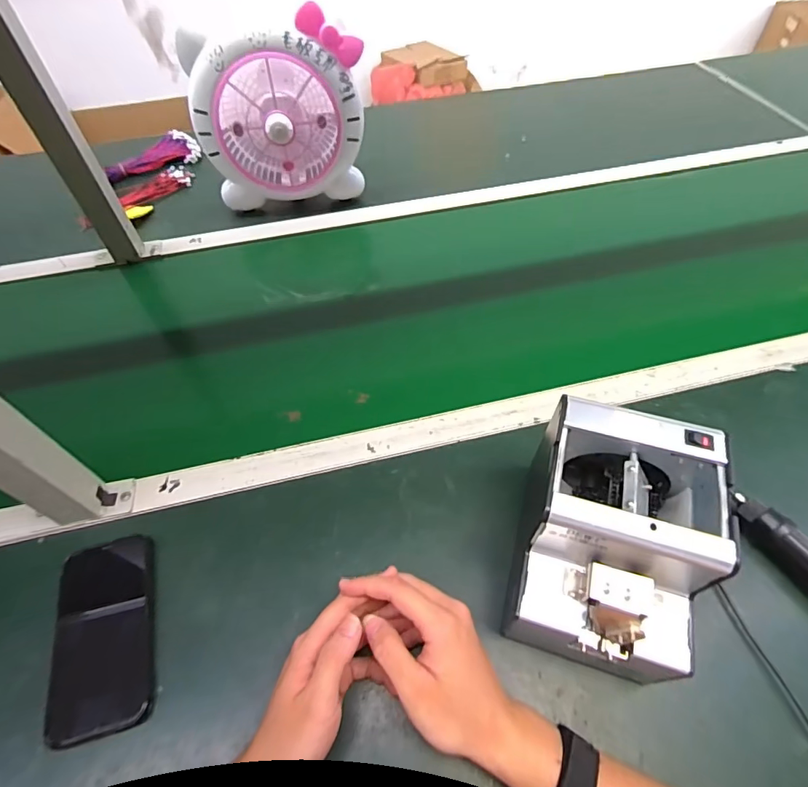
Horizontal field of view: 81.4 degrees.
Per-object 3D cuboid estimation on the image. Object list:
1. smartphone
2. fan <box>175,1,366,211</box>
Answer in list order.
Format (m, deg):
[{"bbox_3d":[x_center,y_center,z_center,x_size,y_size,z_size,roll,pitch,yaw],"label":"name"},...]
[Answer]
[{"bbox_3d":[-0.271,0.215,0.428,0.087,0.013,0.162,-12,54,-7],"label":"smartphone"},{"bbox_3d":[-0.198,-0.456,0.758,0.253,0.225,0.160,-10,55,-6],"label":"fan"}]

